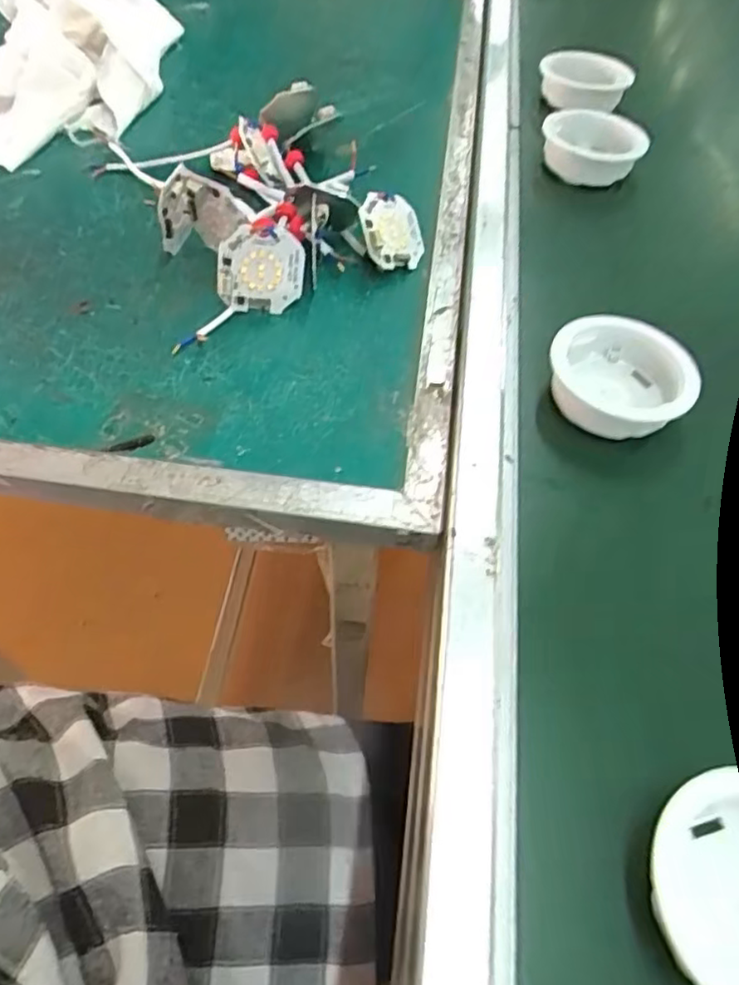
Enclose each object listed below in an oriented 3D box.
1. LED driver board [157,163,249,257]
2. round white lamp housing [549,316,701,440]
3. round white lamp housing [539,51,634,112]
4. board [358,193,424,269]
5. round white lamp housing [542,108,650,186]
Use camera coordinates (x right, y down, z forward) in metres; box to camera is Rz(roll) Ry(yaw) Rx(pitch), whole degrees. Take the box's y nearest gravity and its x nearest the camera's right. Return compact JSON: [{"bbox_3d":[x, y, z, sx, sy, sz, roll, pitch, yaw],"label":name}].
[{"bbox_3d":[-0.101,-0.169,0.397,0.050,0.049,0.022,-1,55,-2],"label":"LED driver board"},{"bbox_3d":[0.131,-0.061,0.340,0.071,0.026,0.073,6,55,2],"label":"round white lamp housing"},{"bbox_3d":[0.179,-0.348,0.543,0.063,0.028,0.062,1,55,-1],"label":"round white lamp housing"},{"bbox_3d":[0.015,-0.166,0.411,0.050,0.009,0.046,-14,91,-42],"label":"board"},{"bbox_3d":[0.166,-0.261,0.485,0.065,0.024,0.073,-19,58,-14],"label":"round white lamp housing"}]

